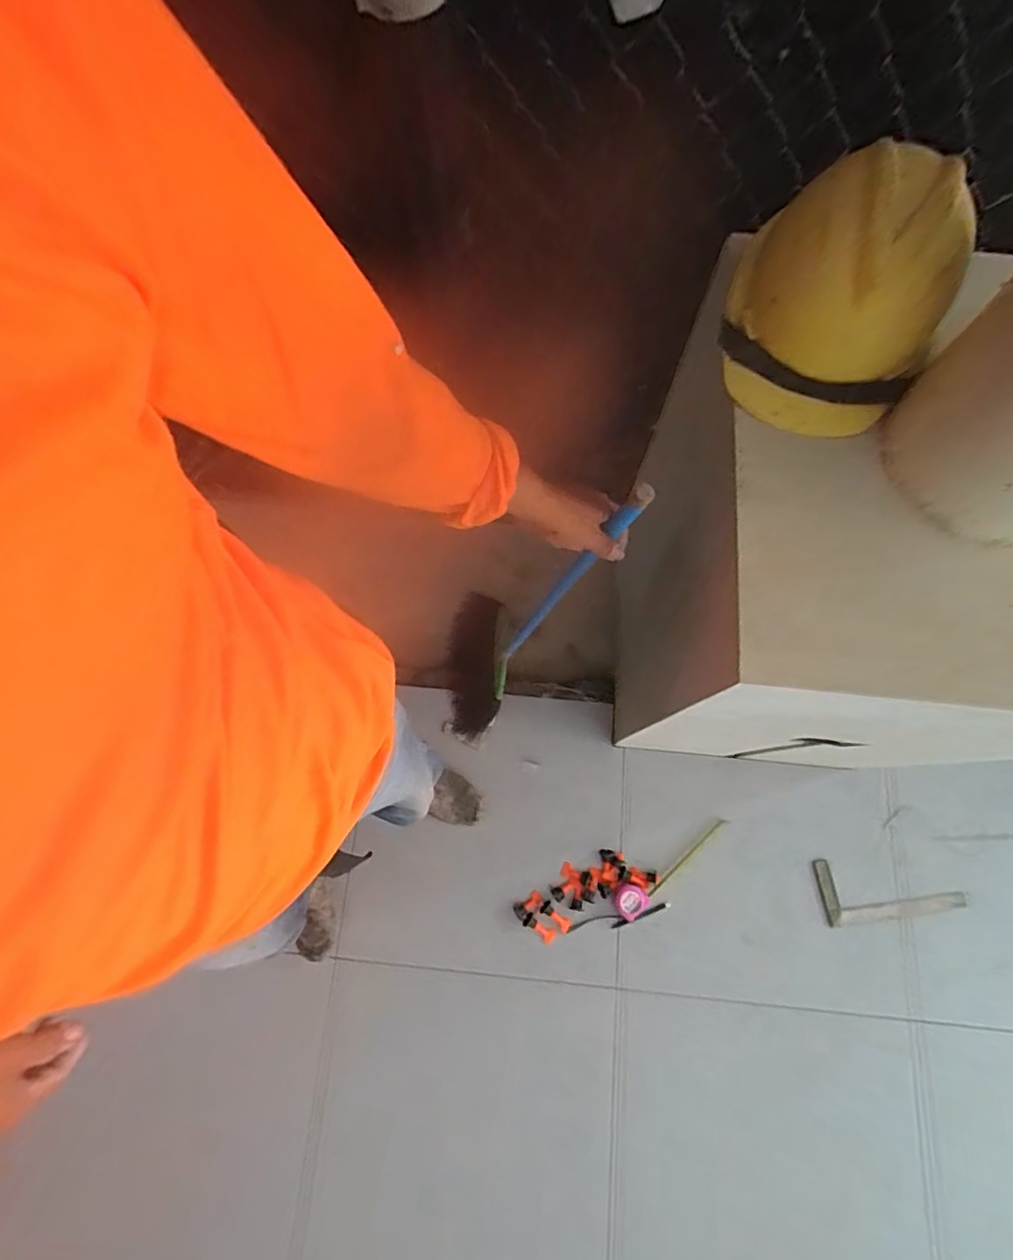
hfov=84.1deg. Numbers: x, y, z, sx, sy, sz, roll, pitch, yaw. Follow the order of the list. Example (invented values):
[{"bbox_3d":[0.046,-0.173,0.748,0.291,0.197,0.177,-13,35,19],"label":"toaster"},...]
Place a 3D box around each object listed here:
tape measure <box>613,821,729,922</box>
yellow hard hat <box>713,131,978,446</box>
[{"bbox_3d":[0.372,0.529,1.254,0.317,0.028,0.070,-30,77,-20],"label":"tape measure"},{"bbox_3d":[0.338,-0.344,0.572,0.193,0.173,0.200,20,71,7],"label":"yellow hard hat"}]

